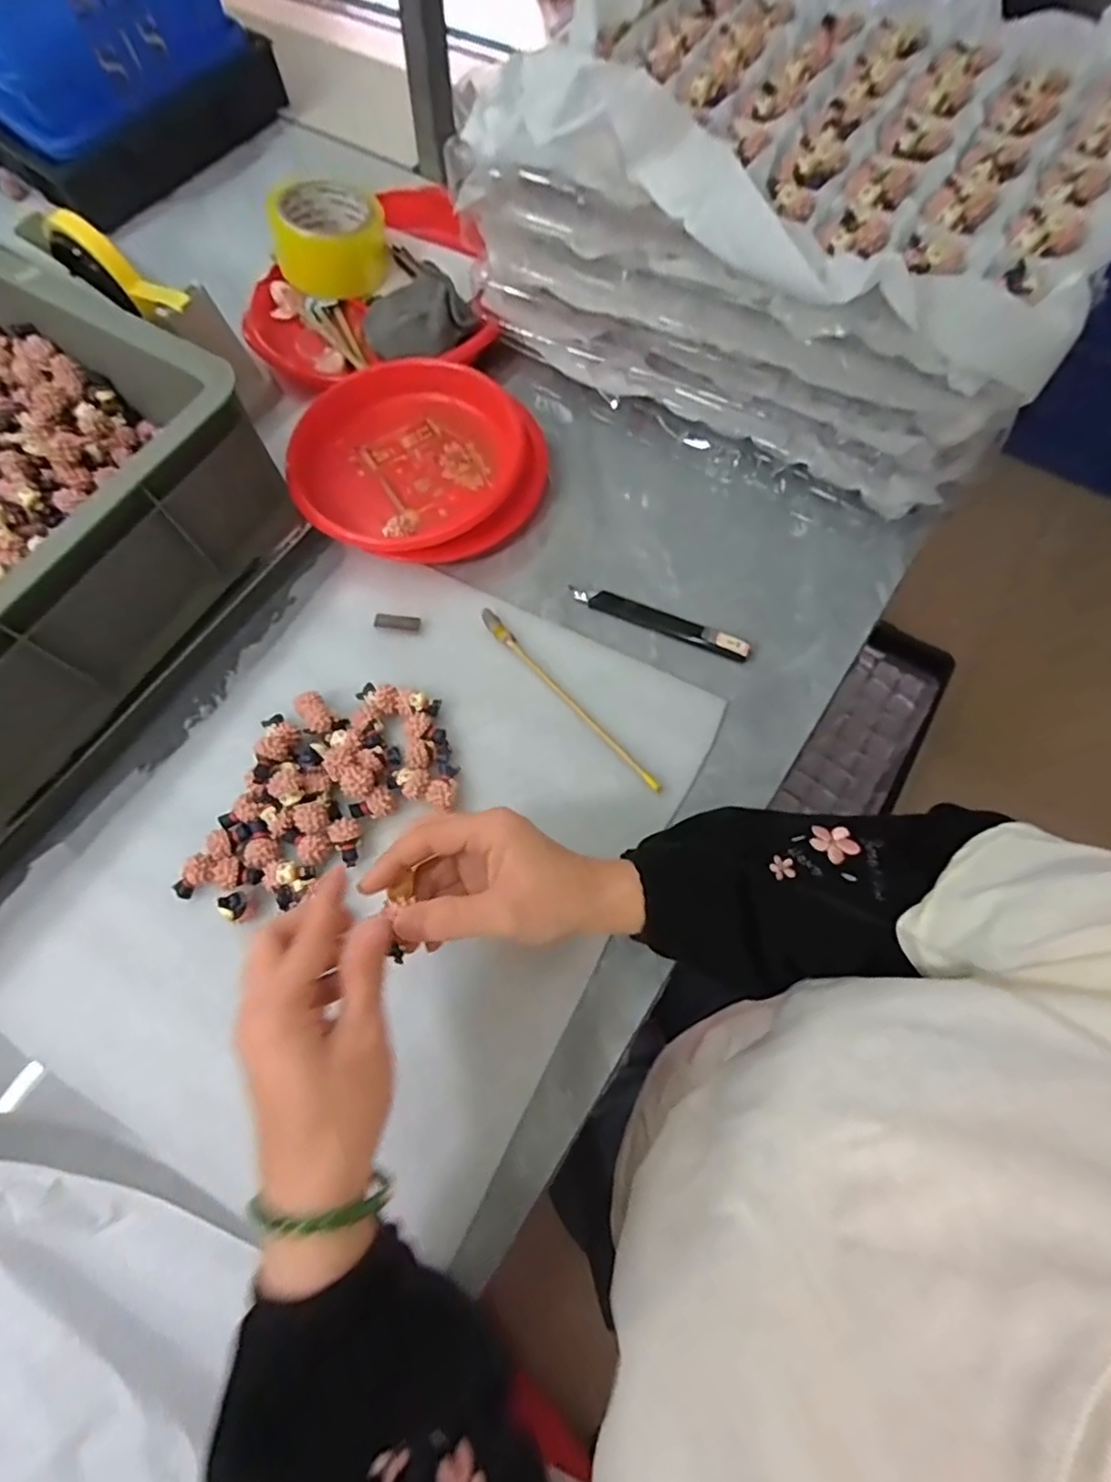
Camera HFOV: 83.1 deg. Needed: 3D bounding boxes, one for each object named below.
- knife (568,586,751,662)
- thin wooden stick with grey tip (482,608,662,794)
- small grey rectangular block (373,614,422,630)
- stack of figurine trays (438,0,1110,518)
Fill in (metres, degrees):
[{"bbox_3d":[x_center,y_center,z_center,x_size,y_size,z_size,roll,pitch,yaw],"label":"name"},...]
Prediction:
[{"bbox_3d":[0.075,-0.088,0.457,0.135,0.011,0.014,24,72,11],"label":"knife"},{"bbox_3d":[0.006,-0.031,0.436,0.011,0.004,0.182,-39,73,-12],"label":"thin wooden stick with grey tip"},{"bbox_3d":[-0.117,-0.089,0.465,0.035,0.004,0.011,7,70,5],"label":"small grey rectangular block"},{"bbox_3d":[0.176,-0.361,0.449,0.373,0.185,0.286,40,75,15],"label":"stack of figurine trays"}]

